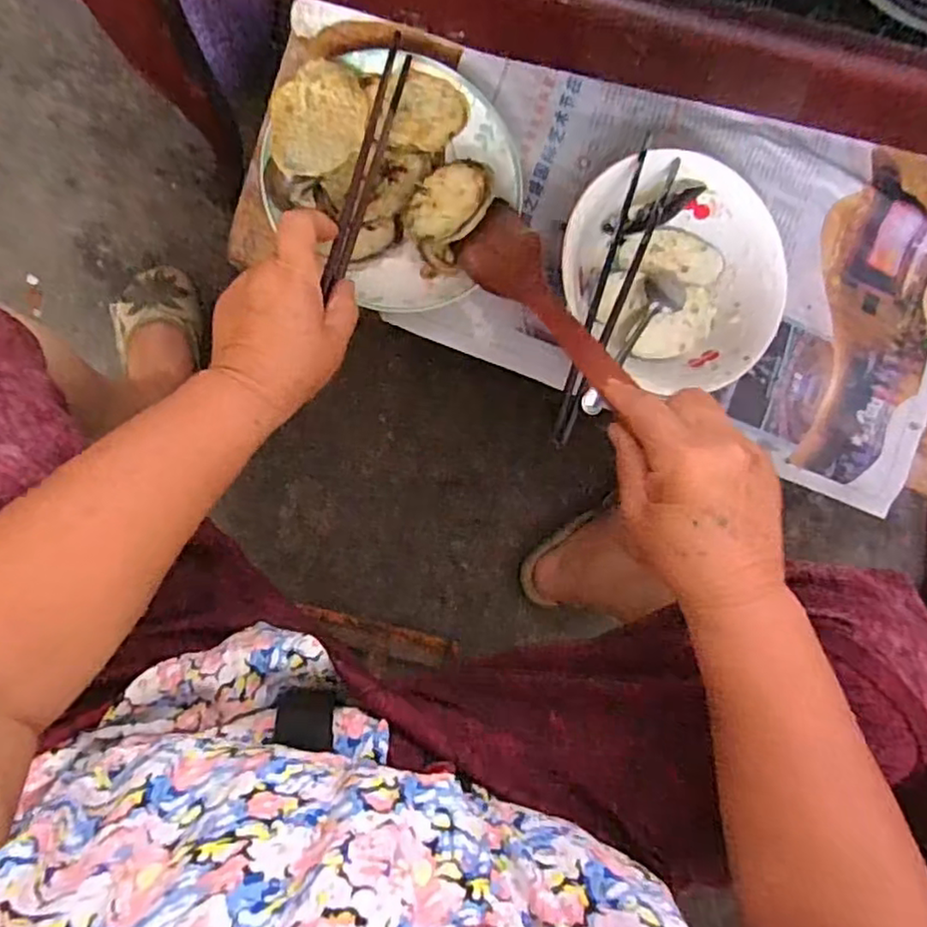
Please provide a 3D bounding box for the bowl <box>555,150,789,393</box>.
[{"bbox_3d":[0.167,-0.155,0.549,0.182,0.073,0.180,0,91,-12],"label":"bowl"}]

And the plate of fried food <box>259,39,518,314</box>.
[{"bbox_3d":[-0.048,-0.230,0.507,0.187,0.051,0.178,0,91,-12],"label":"plate of fried food"}]

